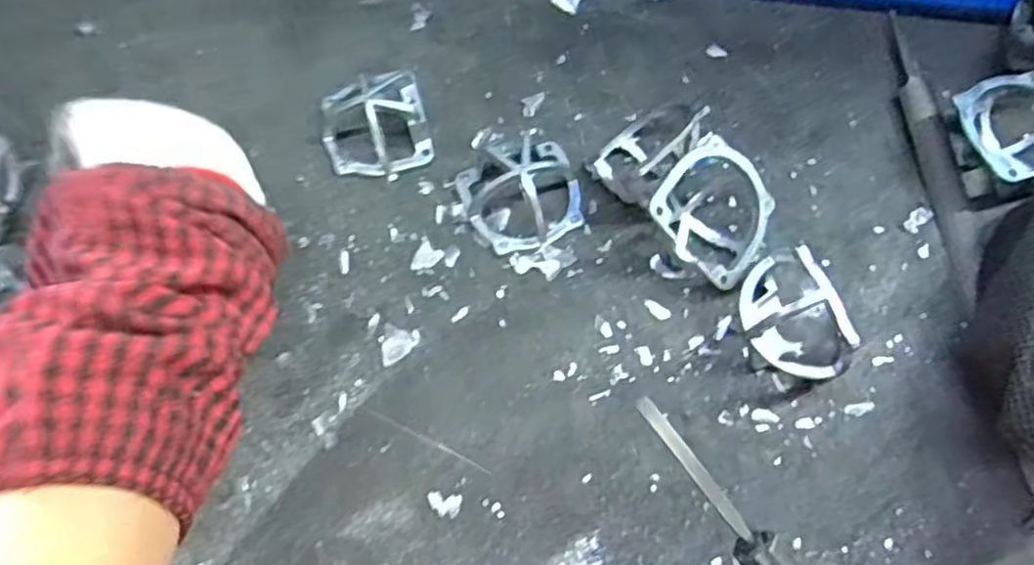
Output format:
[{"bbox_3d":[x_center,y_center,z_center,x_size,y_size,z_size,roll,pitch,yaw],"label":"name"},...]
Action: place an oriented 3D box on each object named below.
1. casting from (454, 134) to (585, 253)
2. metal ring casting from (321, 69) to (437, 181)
[{"bbox_3d":[0.004,-0.065,0.490,0.083,0.040,0.074,-19,73,-4],"label":"casting"},{"bbox_3d":[-0.107,-0.118,0.510,0.078,0.041,0.077,-17,73,-3],"label":"metal ring casting"}]

